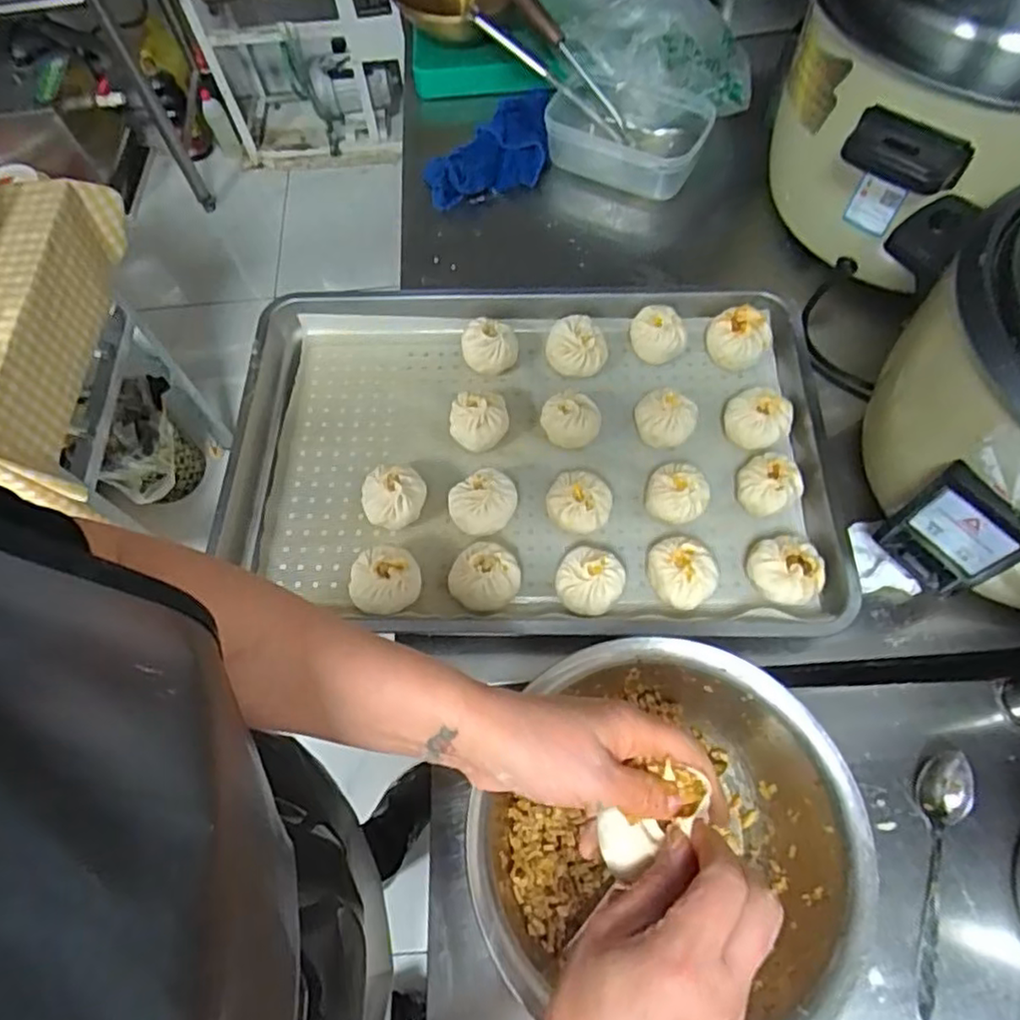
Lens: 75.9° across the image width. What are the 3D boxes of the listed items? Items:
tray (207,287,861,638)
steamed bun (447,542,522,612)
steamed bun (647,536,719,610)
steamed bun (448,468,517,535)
[{"bbox_3d":[0.015,-0.060,0.669,0.602,0.063,0.390,-1,64,1],"label":"tray"},{"bbox_3d":[-0.022,0.063,0.603,0.062,0.047,0.059,-1,65,3],"label":"steamed bun"},{"bbox_3d":[0.155,0.059,0.597,0.058,0.047,0.065,-34,67,-12],"label":"steamed bun"},{"bbox_3d":[-0.025,-0.003,0.640,0.062,0.046,0.056,-37,68,-13],"label":"steamed bun"}]

